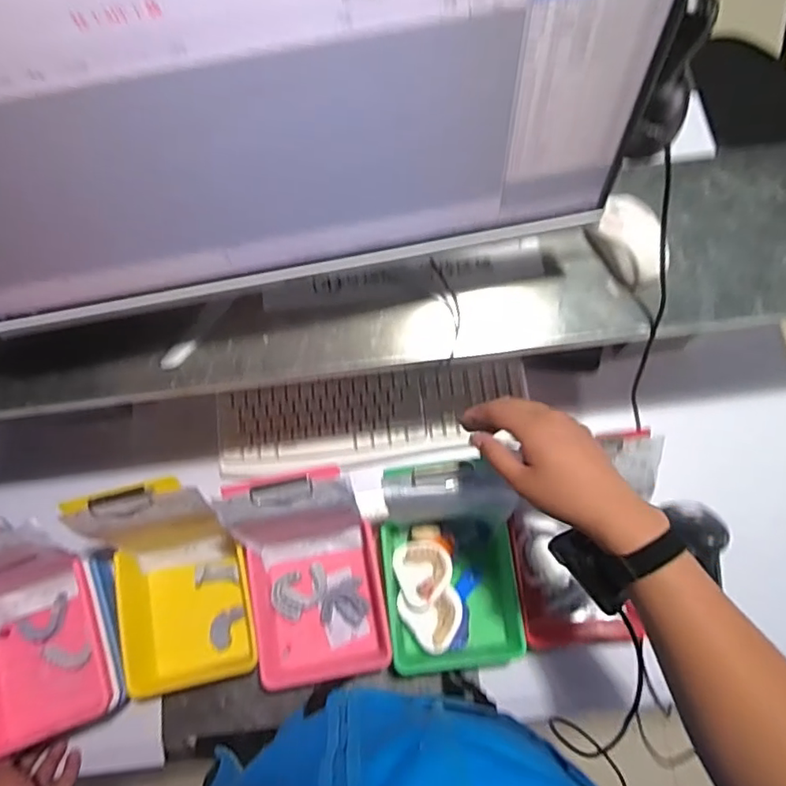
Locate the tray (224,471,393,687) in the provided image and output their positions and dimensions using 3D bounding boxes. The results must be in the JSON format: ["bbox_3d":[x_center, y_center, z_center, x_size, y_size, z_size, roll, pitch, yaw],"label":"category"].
[{"bbox_3d":[-0.101,0.215,0.644,0.141,0.187,0.217,-10,75,-1],"label":"tray"}]

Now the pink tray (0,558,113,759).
[{"bbox_3d":[-0.415,0.255,0.581,0.158,0.169,0.216,-21,75,-4],"label":"pink tray"}]

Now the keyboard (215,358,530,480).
[{"bbox_3d":[-0.027,0.036,0.762,0.407,0.013,0.130,-9,75,-1],"label":"keyboard"}]

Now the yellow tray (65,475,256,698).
[{"bbox_3d":[-0.254,0.231,0.645,0.168,0.178,0.232,-6,75,0],"label":"yellow tray"}]

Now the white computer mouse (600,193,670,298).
[{"bbox_3d":[0.243,-0.156,0.577,0.058,0.037,0.096,-14,75,-2],"label":"white computer mouse"}]

